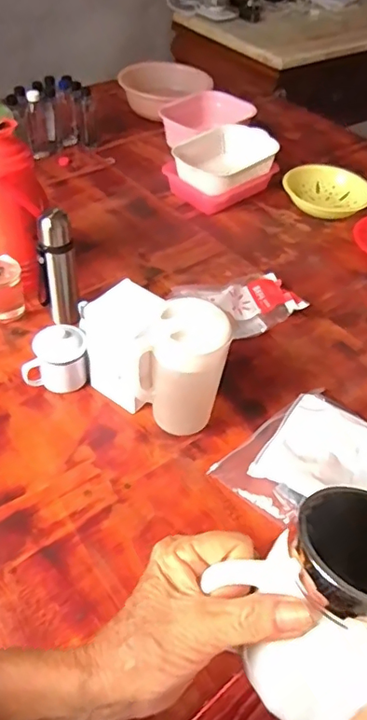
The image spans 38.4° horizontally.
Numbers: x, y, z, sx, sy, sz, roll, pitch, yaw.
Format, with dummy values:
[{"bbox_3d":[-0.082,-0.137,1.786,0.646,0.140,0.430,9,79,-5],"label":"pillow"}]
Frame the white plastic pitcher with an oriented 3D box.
[{"bbox_3d":[-0.005,0.029,0.879,0.117,0.238,0.128,-32,57,-30],"label":"white plastic pitcher"}]

